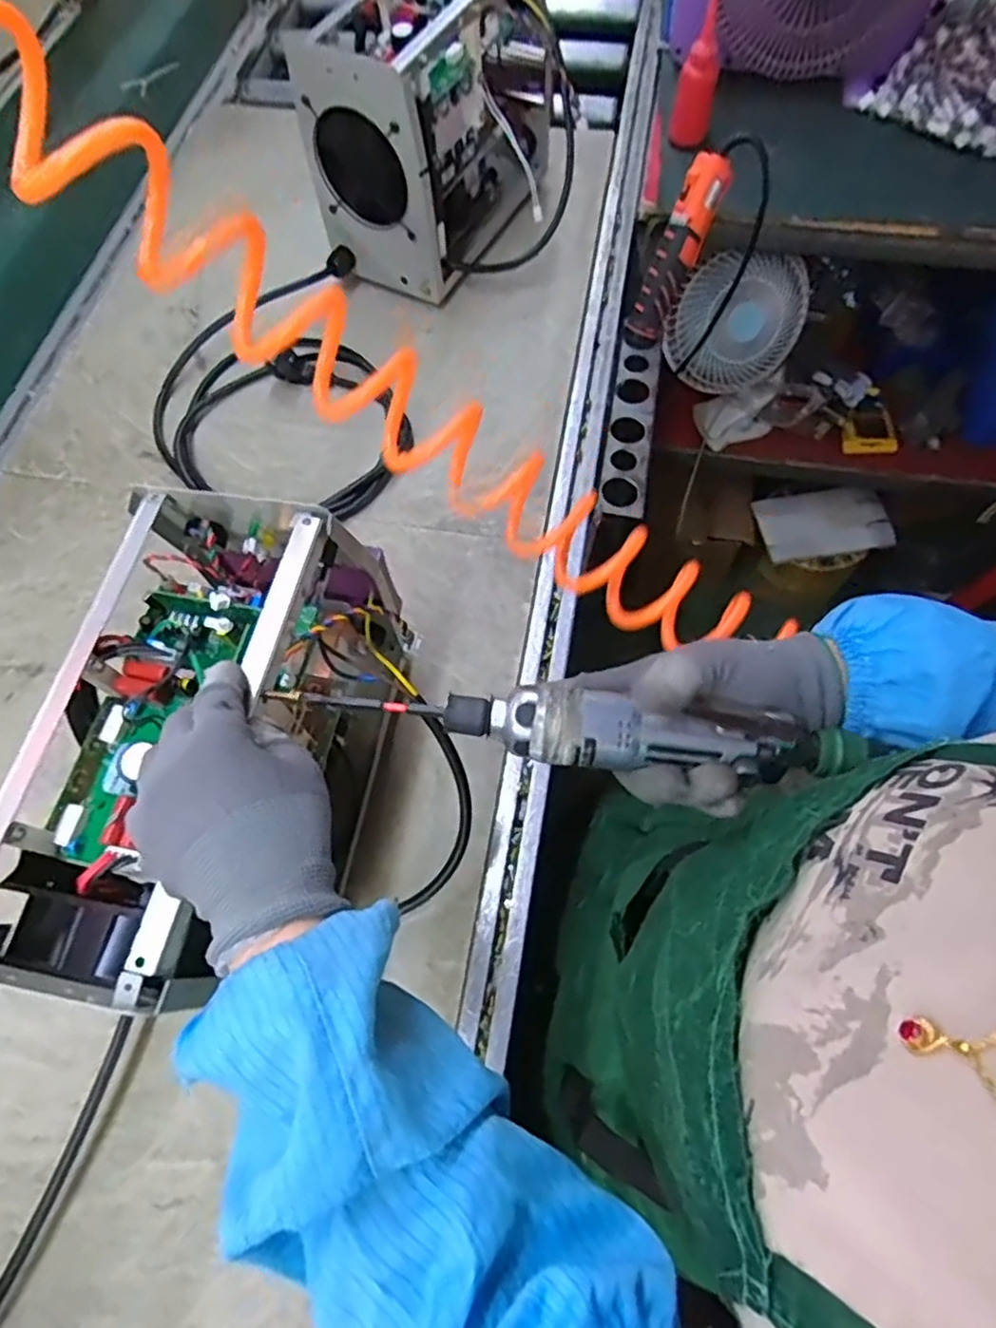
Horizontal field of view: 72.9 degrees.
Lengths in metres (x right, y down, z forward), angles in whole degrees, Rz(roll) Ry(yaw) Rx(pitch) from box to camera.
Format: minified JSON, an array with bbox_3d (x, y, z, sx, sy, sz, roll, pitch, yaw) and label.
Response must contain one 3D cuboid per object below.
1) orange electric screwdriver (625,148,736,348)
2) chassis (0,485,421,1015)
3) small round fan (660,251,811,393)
[{"bbox_3d":[0.201,-0.464,0.769,0.048,0.196,0.045,39,42,17],"label":"orange electric screwdriver"},{"bbox_3d":[-0.182,0.058,0.470,0.145,0.230,0.307,13,67,8],"label":"chassis"},{"bbox_3d":[0.360,-0.509,1.006,0.199,0.194,0.074,-3,66,0],"label":"small round fan"}]

